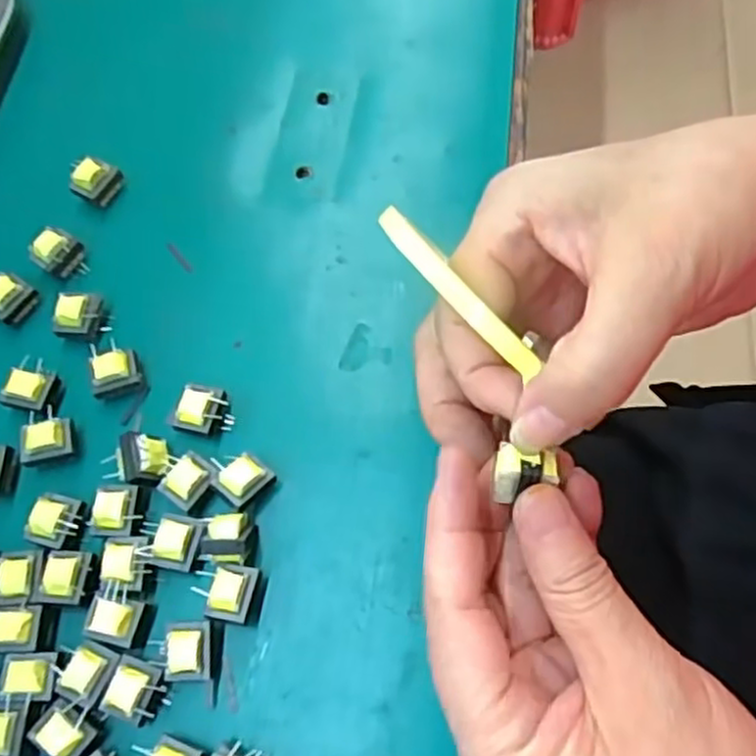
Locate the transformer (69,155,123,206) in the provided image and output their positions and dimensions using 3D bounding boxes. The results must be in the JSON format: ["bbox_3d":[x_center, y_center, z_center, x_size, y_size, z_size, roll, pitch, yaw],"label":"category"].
[{"bbox_3d":[-0.129,-0.089,0.341,0.017,0.016,0.018,21,69,11],"label":"transformer"}]

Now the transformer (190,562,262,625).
[{"bbox_3d":[-0.053,0.076,0.268,0.021,0.015,0.019,12,68,8],"label":"transformer"}]

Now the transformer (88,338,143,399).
[{"bbox_3d":[-0.106,-0.003,0.304,0.019,0.016,0.019,-18,67,-5],"label":"transformer"}]

